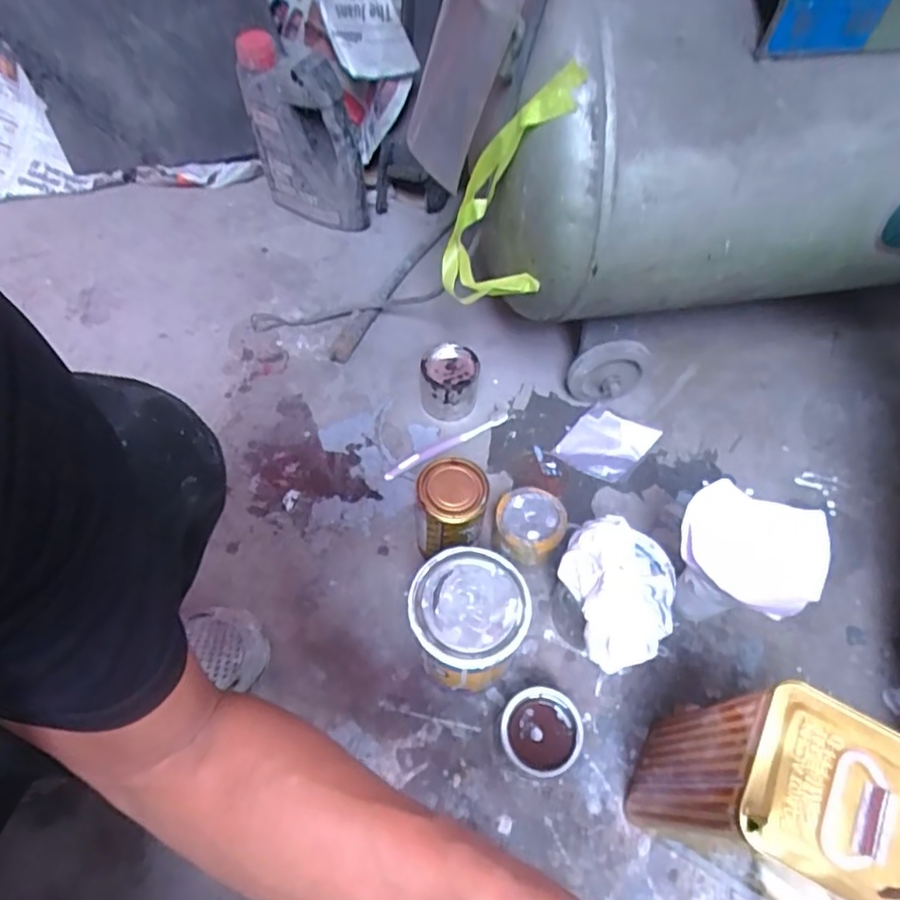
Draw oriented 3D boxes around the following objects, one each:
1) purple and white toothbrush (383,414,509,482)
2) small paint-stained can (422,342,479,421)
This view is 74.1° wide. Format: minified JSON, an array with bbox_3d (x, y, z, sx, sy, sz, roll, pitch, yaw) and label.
[{"bbox_3d":[-0.002,-0.008,0.764,0.181,0.013,0.019,-24,62,-15],"label":"purple and white toothbrush"},{"bbox_3d":[-0.001,-0.087,0.776,0.075,0.068,0.072,0,58,-1],"label":"small paint-stained can"}]

